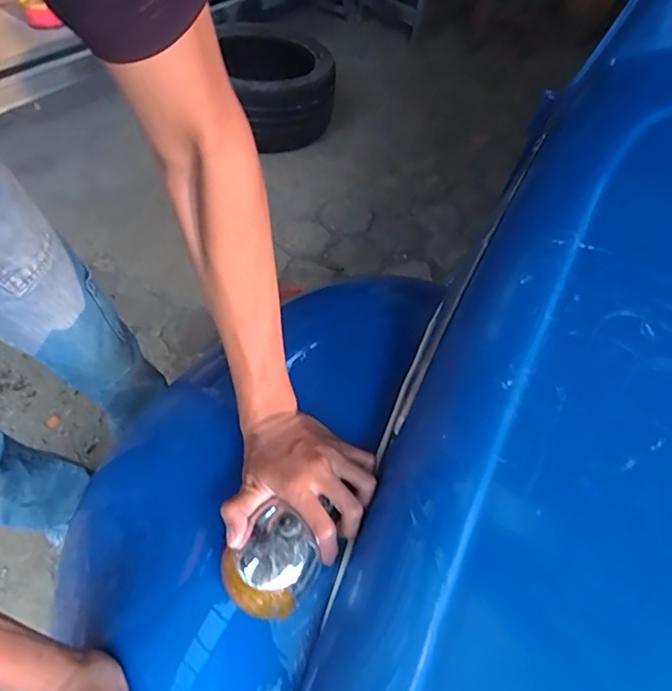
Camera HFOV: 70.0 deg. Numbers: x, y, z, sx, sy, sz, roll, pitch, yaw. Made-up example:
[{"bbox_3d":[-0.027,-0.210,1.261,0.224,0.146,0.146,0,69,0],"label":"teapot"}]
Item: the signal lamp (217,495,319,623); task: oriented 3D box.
[{"bbox_3d":[-0.053,0.180,0.393,0.071,0.044,0.065,-36,63,-28],"label":"signal lamp"}]

